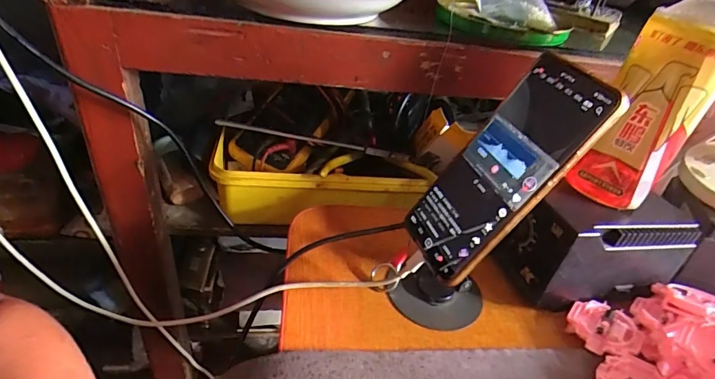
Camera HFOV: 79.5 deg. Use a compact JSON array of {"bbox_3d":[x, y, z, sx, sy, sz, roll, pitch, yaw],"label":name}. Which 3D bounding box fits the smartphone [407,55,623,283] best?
[{"bbox_3d":[0.099,-0.013,0.303,0.009,0.164,0.074,22,25,-36],"label":"smartphone"}]

